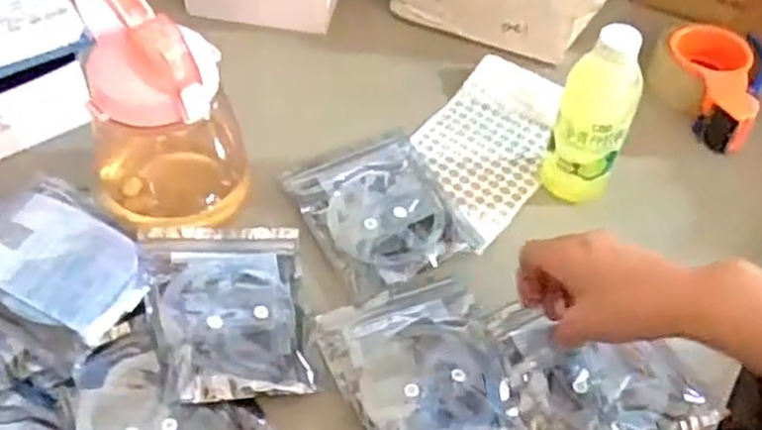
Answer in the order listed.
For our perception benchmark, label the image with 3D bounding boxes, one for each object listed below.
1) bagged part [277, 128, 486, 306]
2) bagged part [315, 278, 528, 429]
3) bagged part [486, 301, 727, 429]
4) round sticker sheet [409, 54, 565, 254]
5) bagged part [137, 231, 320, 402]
[{"bbox_3d":[0.000,-0.008,0.662,0.130,0.016,0.154,-22,56,-20],"label":"bagged part"},{"bbox_3d":[0.033,0.112,0.561,0.121,0.014,0.145,-17,54,-16],"label":"bagged part"},{"bbox_3d":[0.159,0.115,0.568,0.131,0.014,0.143,-19,55,-18],"label":"bagged part"},{"bbox_3d":[0.104,-0.072,0.724,0.128,0.014,0.205,30,58,21],"label":"round sticker sheet"},{"bbox_3d":[-0.115,0.068,0.574,0.112,0.025,0.147,-8,52,-10],"label":"bagged part"}]

